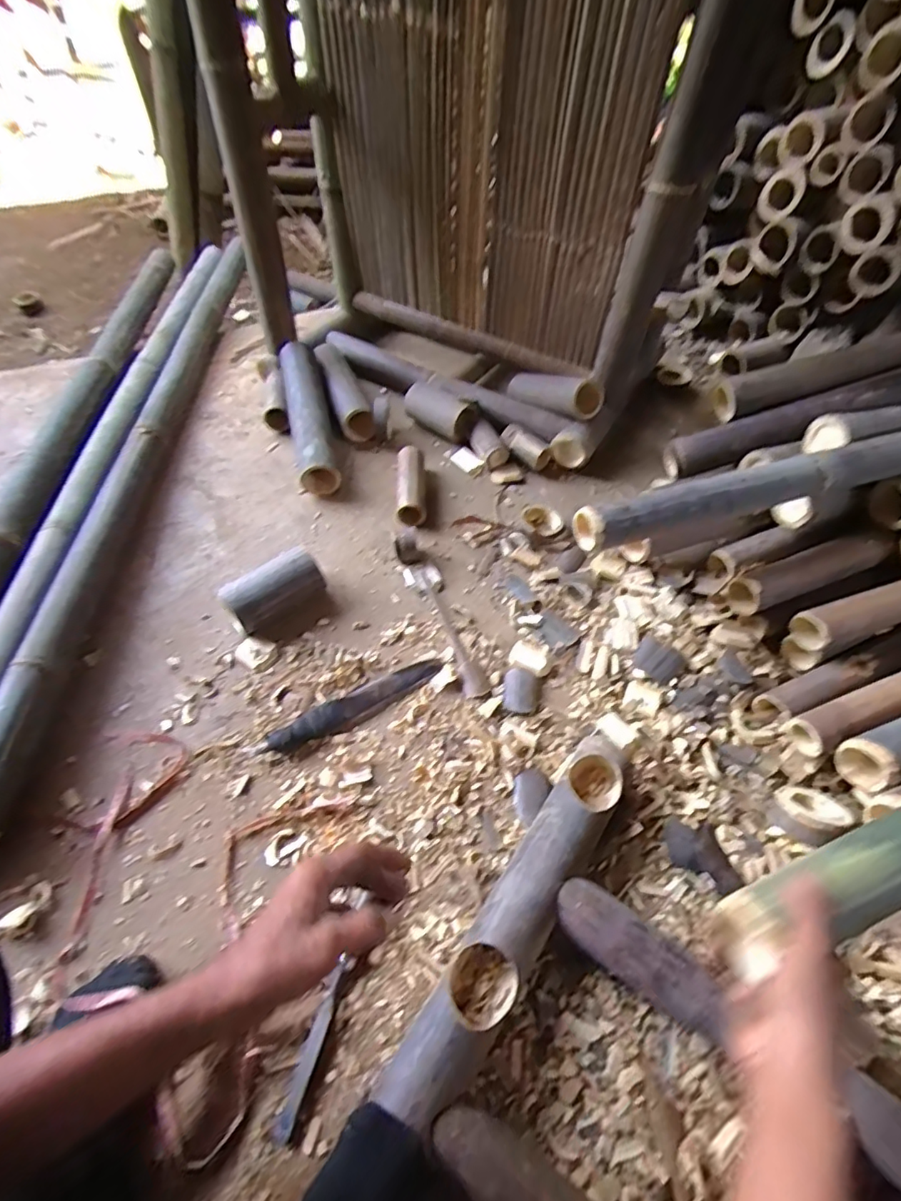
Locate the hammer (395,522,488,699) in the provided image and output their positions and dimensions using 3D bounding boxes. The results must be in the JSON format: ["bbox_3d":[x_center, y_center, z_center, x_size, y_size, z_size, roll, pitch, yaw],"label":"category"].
[{"bbox_3d":[-0.015,0.011,0.821,0.055,0.044,0.296,-18,60,-15],"label":"hammer"}]

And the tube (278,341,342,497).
[{"bbox_3d":[-0.275,-0.359,1.042,0.076,0.091,0.335,-12,58,-7],"label":"tube"}]

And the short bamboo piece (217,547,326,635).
[{"bbox_3d":[-0.266,-0.012,0.813,0.141,0.076,0.078,-36,66,-24],"label":"short bamboo piece"}]

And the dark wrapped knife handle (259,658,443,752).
[{"bbox_3d":[-0.128,0.143,0.736,0.255,0.031,0.047,-29,62,-16],"label":"dark wrapped knife handle"}]

